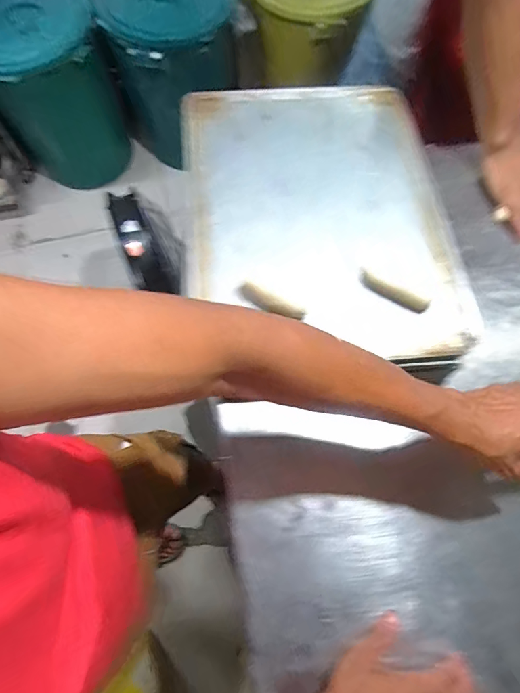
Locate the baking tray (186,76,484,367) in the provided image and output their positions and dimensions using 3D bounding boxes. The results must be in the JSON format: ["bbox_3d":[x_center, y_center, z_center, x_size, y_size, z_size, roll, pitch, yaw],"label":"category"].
[{"bbox_3d":[0.079,-0.192,0.542,0.353,0.028,0.446,-6,72,-2],"label":"baking tray"}]

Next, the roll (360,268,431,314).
[{"bbox_3d":[0.171,-0.071,0.495,0.094,0.021,0.017,26,74,8],"label":"roll"}]

